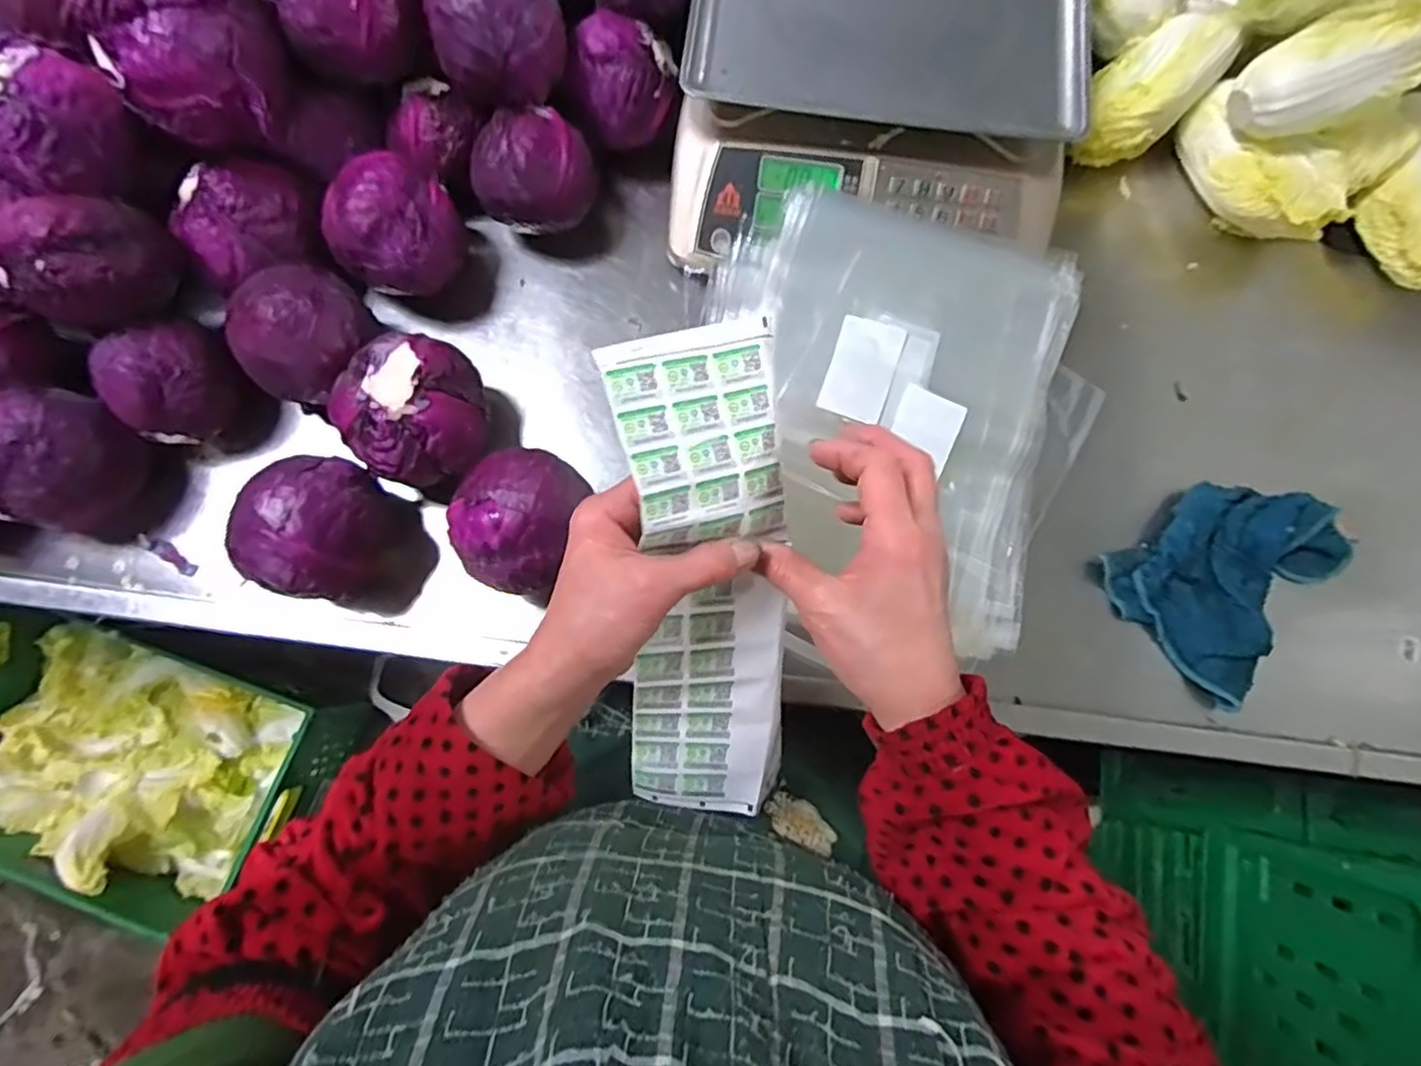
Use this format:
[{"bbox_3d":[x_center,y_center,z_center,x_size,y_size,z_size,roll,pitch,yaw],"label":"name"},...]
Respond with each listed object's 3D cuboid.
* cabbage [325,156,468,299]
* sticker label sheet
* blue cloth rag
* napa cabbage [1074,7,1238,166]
[{"bbox_3d":[-0.277,-0.265,0.585,0.090,0.089,0.101,1,78,-1],"label":"cabbage"},{"bbox_3d":[-0.002,0.032,0.349,0.086,0.049,0.263,-1,105,-2],"label":"sticker label sheet"},{"bbox_3d":[0.452,0.025,0.579,0.197,0.034,0.152,-43,82,-9],"label":"blue cloth rag"},{"bbox_3d":[0.418,-0.427,0.640,0.136,0.075,0.086,-43,82,-9],"label":"napa cabbage"}]

